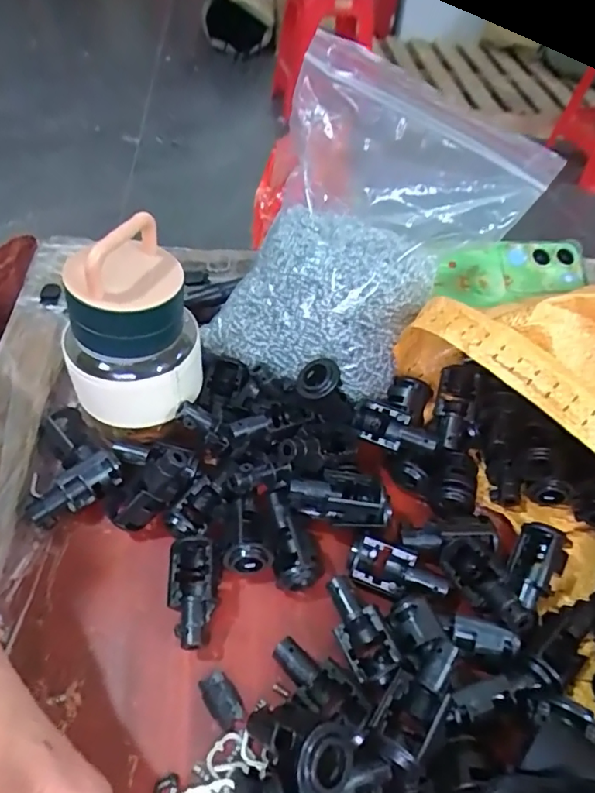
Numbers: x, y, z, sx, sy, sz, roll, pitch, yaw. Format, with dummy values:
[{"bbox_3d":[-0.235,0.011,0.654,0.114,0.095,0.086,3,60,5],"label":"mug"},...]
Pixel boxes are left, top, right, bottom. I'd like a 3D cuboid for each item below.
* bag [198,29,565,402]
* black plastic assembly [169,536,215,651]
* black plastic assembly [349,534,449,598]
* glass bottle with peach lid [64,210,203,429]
[{"bbox_3d":[0.046,-0.101,0.326,0.165,0.148,0.150,23,52,15],"label":"bag"},{"bbox_3d":[-0.054,0.102,0.269,0.023,0.026,0.052,-4,50,-7],"label":"black plastic assembly"},{"bbox_3d":[0.054,0.095,0.281,0.051,0.020,0.020,17,50,10],"label":"black plastic assembly"},{"bbox_3d":[-0.095,-0.039,0.295,0.072,0.114,0.061,-12,51,-14],"label":"glass bottle with peach lid"}]

